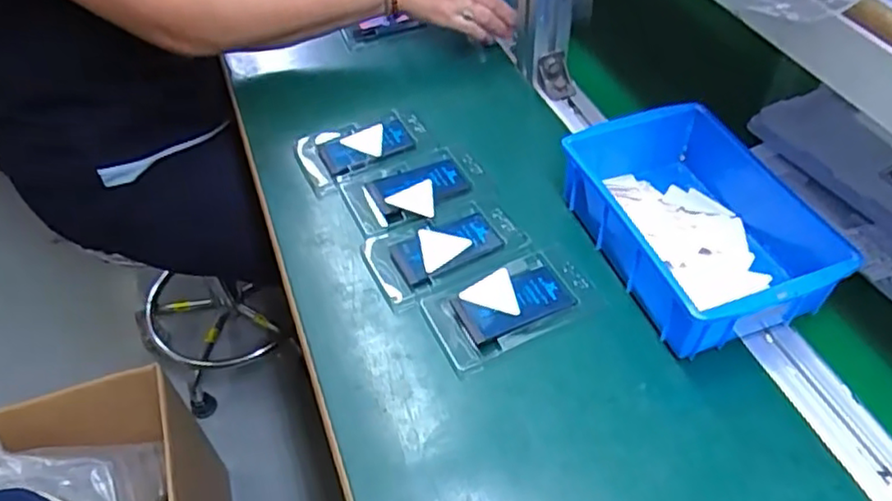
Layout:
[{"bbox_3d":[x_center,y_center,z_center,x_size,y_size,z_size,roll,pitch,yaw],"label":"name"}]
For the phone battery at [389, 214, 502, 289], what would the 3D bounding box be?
[{"bbox_3d":[0.000,-0.006,0.547,0.084,0.010,0.047,-22,52,-16],"label":"phone battery"}]

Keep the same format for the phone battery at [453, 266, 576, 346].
[{"bbox_3d":[0.054,0.039,0.502,0.087,0.006,0.044,-22,52,-16],"label":"phone battery"}]

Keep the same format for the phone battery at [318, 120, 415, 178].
[{"bbox_3d":[-0.078,-0.101,0.640,0.085,0.009,0.046,-20,51,-15],"label":"phone battery"}]

